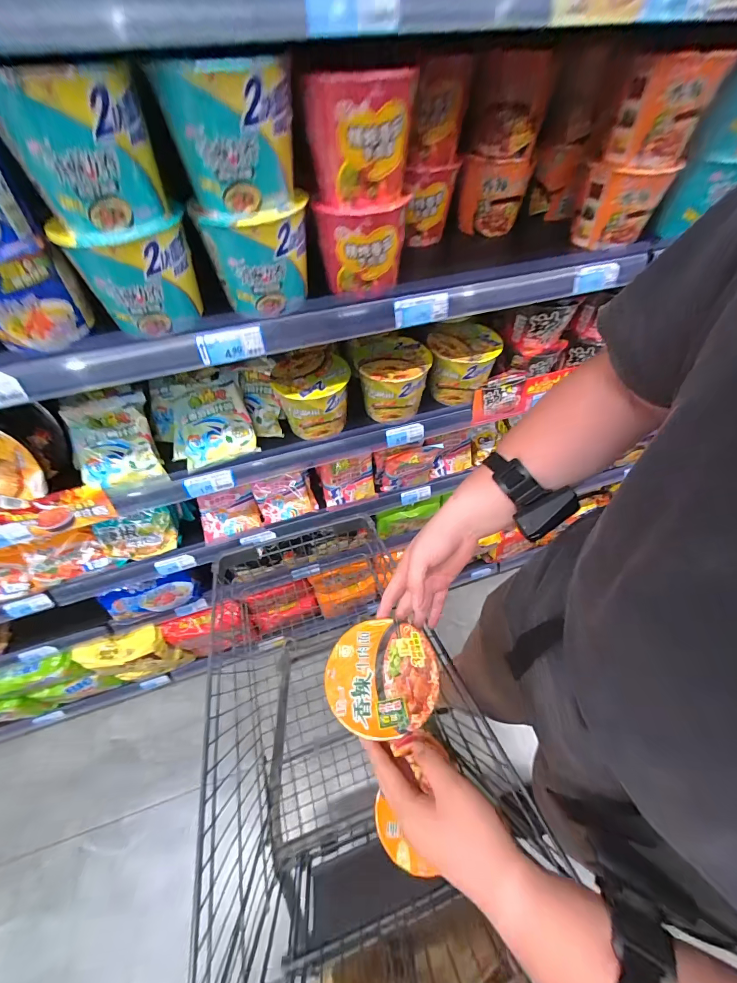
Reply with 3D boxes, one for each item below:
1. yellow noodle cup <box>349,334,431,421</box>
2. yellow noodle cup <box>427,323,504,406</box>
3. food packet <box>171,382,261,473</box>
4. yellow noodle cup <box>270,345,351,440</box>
[{"bbox_3d":[0.045,-0.209,0.707,0.126,0.100,0.120,-9,54,-6],"label":"yellow noodle cup"},{"bbox_3d":[0.179,-0.248,0.730,0.126,0.107,0.111,16,55,12],"label":"yellow noodle cup"},{"bbox_3d":[-0.288,-0.117,0.675,0.139,0.035,0.139,-21,87,-7],"label":"food packet"},{"bbox_3d":[-0.099,-0.169,0.680,0.126,0.107,0.107,-8,54,-6],"label":"yellow noodle cup"}]

